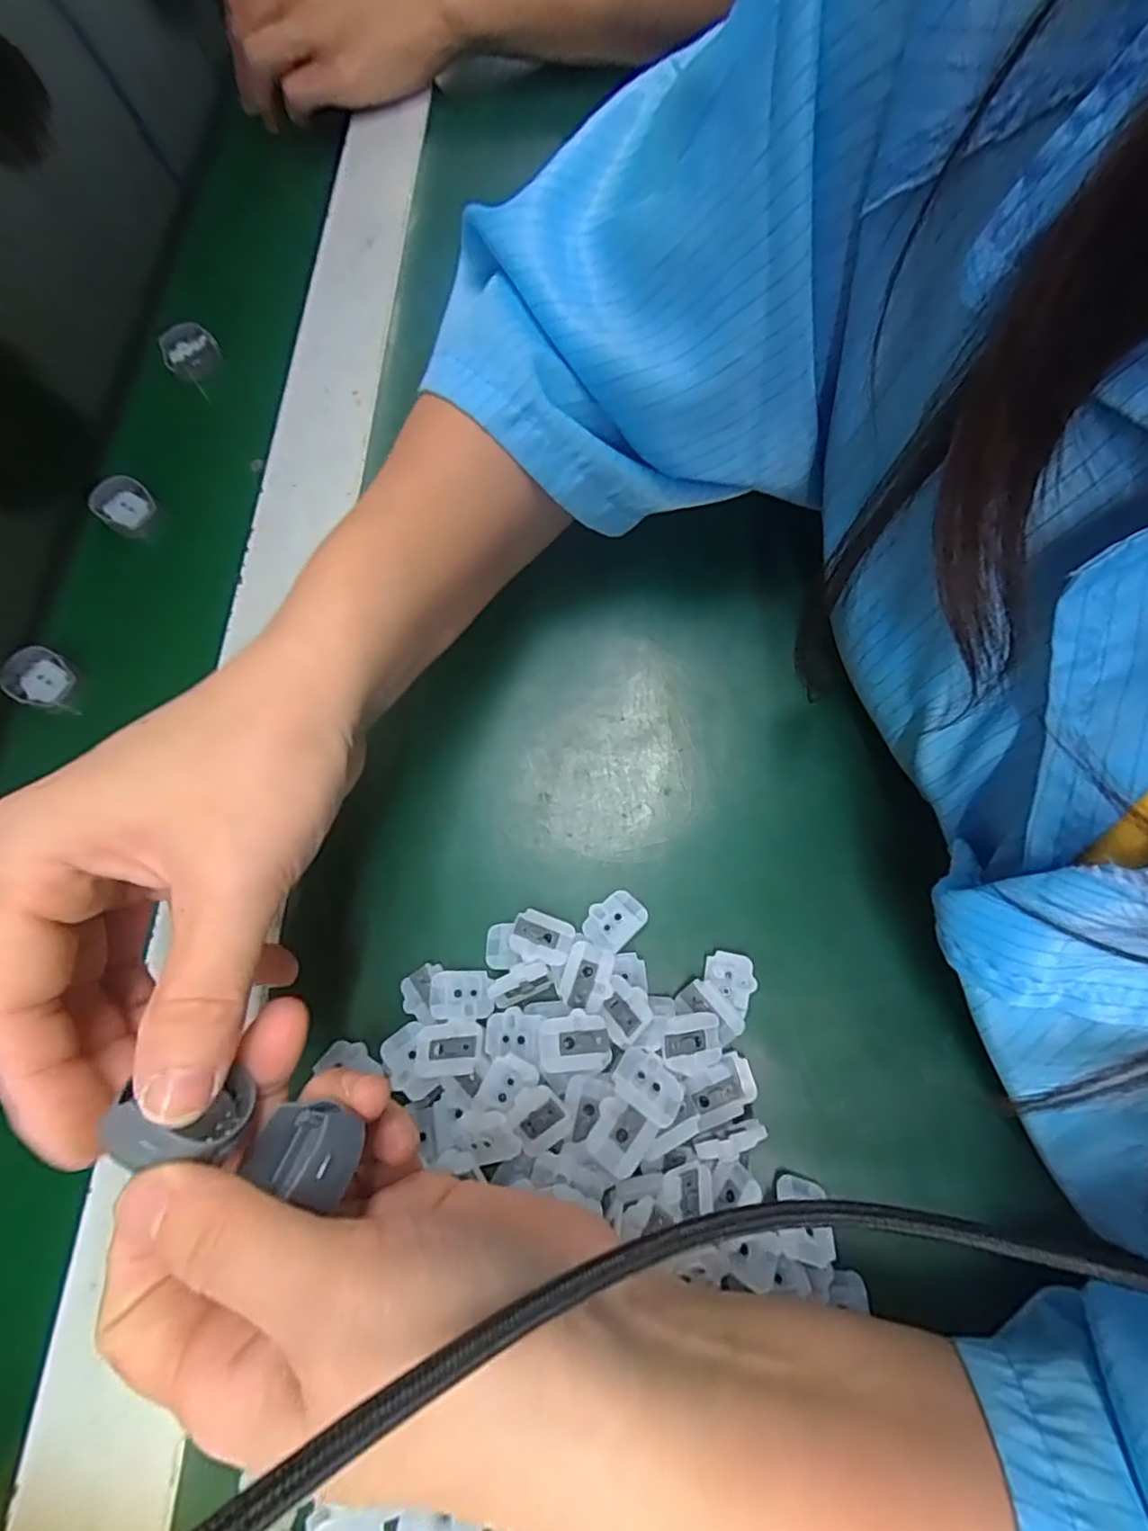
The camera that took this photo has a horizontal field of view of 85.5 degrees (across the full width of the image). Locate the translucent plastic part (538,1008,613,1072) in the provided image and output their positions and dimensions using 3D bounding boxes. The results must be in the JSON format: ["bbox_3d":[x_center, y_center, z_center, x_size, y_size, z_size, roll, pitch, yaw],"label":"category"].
[{"bbox_3d":[0.000,0.086,0.193,0.022,0.004,0.017,-4,71,2],"label":"translucent plastic part"}]

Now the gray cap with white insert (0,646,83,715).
[{"bbox_3d":[-0.237,-0.039,0.276,0.034,0.005,0.025,10,81,-6],"label":"gray cap with white insert"}]

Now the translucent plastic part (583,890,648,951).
[{"bbox_3d":[0.014,0.055,0.221,0.021,0.004,0.017,-44,74,-11],"label":"translucent plastic part"}]

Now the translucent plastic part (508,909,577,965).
[{"bbox_3d":[-0.011,0.060,0.215,0.021,0.008,0.016,20,73,10],"label":"translucent plastic part"}]

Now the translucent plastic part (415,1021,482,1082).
[{"bbox_3d":[-0.041,0.092,0.201,0.022,0.009,0.016,-13,71,-1],"label":"translucent plastic part"}]

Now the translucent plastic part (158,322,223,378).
[{"bbox_3d":[-0.211,-0.229,0.340,0.029,0.017,0.018,-28,71,-8],"label":"translucent plastic part"}]

